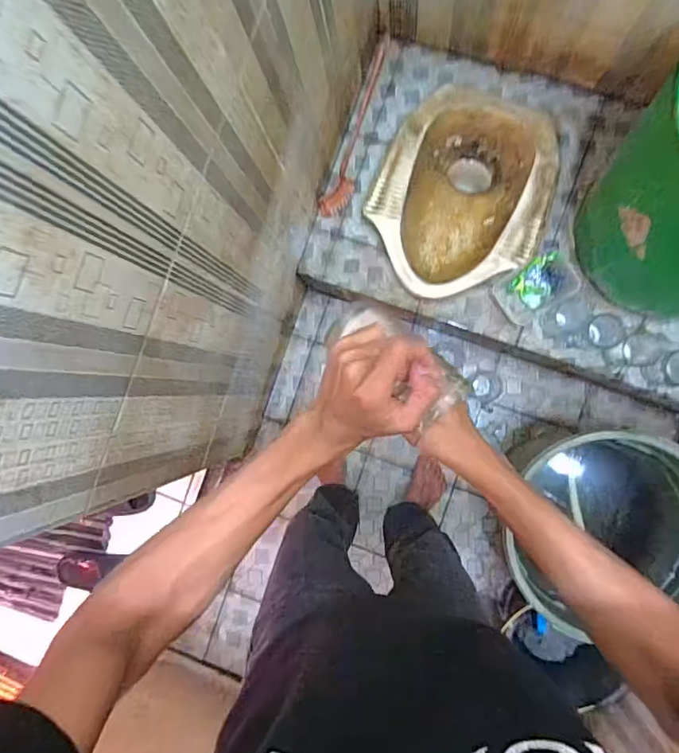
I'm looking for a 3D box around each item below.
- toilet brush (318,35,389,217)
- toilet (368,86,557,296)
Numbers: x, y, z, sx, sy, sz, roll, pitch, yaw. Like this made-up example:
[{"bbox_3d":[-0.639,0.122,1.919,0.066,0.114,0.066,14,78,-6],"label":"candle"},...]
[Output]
[{"bbox_3d":[0.044,-0.607,1.240,0.067,0.036,0.443,17,90,7],"label":"toilet brush"},{"bbox_3d":[0.298,-0.425,1.258,0.398,0.221,0.473,26,91,7],"label":"toilet"}]

